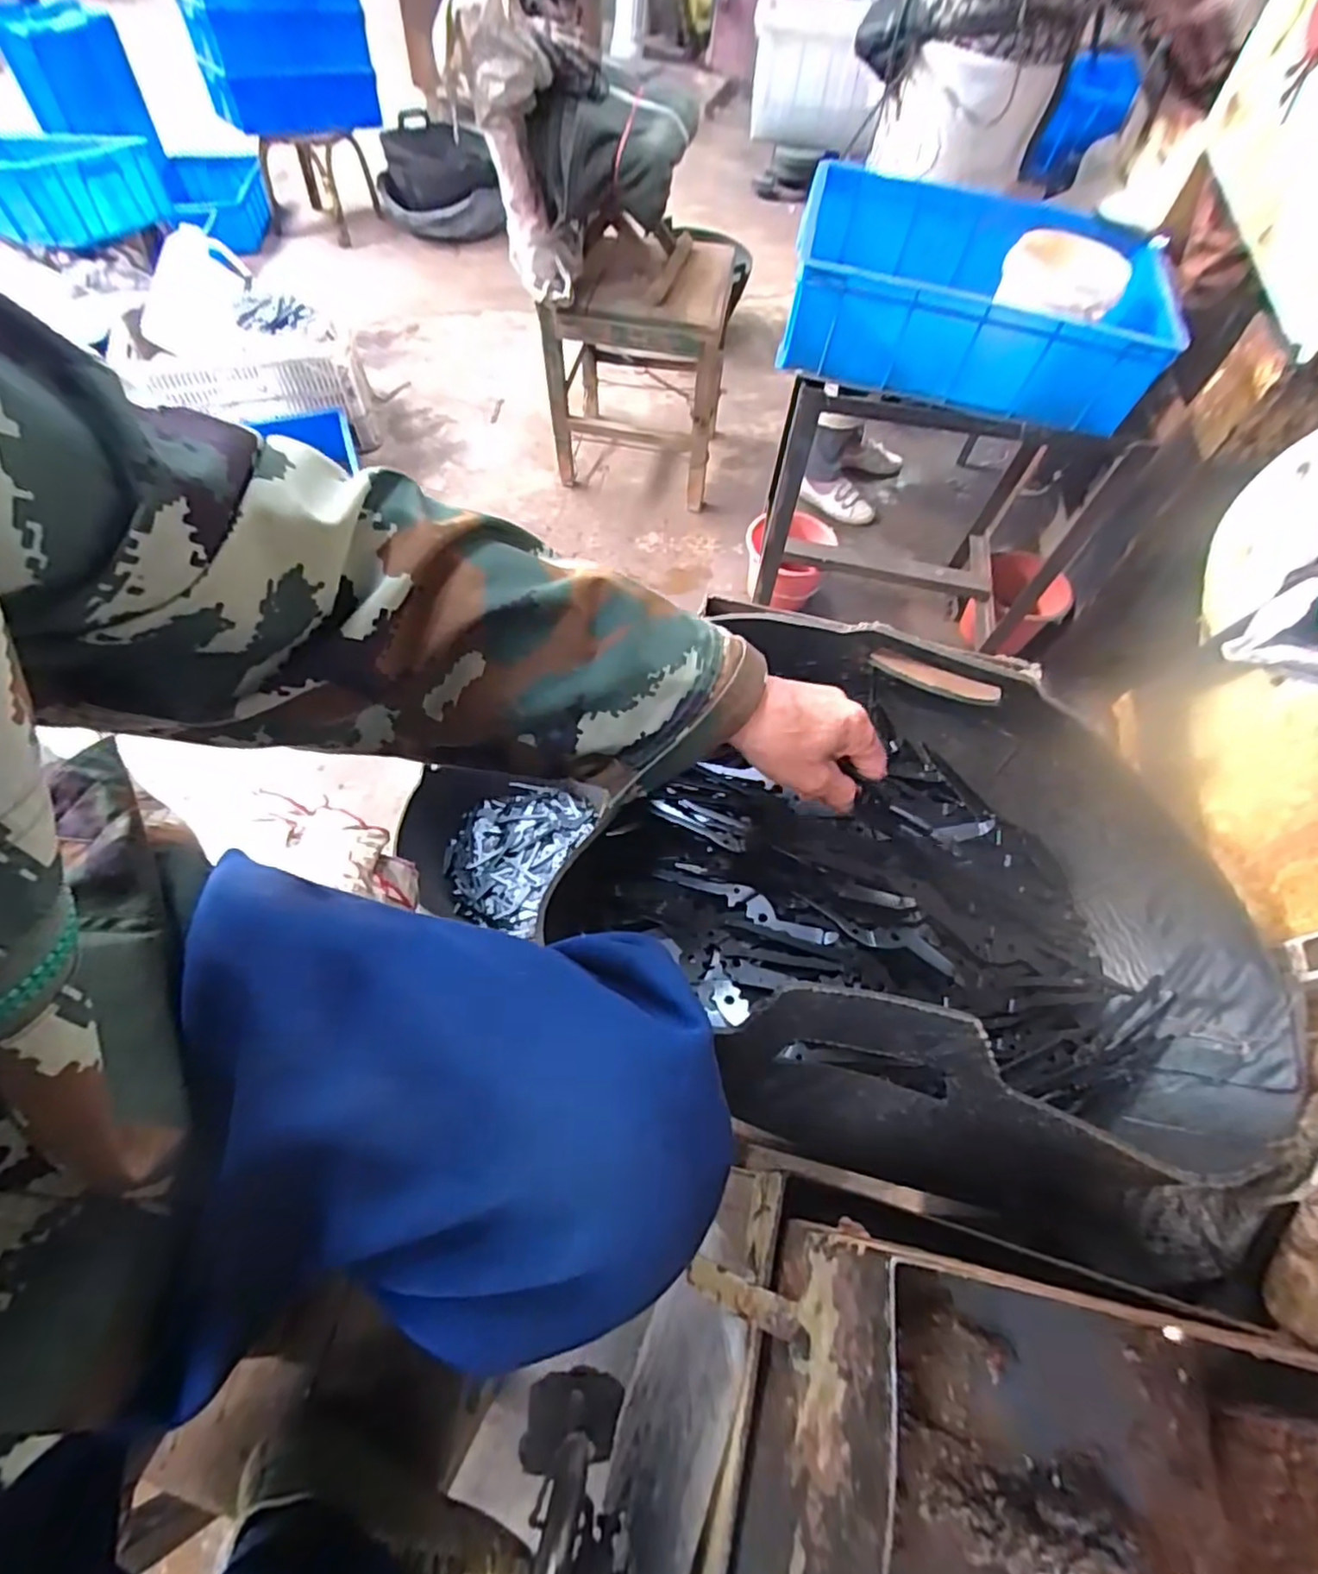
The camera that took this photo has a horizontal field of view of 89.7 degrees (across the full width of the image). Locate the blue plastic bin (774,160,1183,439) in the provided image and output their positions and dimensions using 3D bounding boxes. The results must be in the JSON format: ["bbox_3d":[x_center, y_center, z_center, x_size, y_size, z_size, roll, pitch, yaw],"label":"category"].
[{"bbox_3d":[0.437,-0.704,0.955,0.473,0.155,0.311,12,59,3],"label":"blue plastic bin"}]

